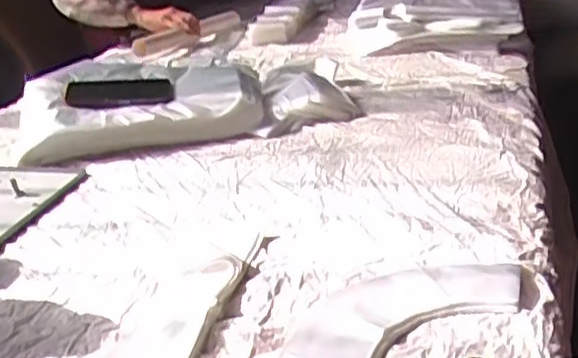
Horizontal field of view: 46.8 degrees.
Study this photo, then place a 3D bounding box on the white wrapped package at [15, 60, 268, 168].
[{"bbox_3d":[-0.236,-0.122,1.073,0.385,0.084,0.239,-11,26,-6],"label":"white wrapped package"}]

